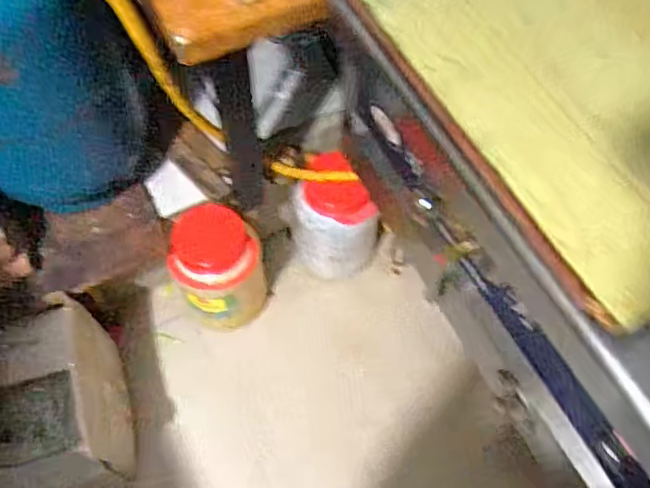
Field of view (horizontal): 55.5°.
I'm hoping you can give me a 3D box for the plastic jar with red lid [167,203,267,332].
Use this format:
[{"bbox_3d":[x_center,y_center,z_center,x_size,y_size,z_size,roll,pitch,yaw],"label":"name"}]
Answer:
[{"bbox_3d":[-0.209,0.057,1.253,0.165,0.278,0.163,0,61,-1],"label":"plastic jar with red lid"}]

